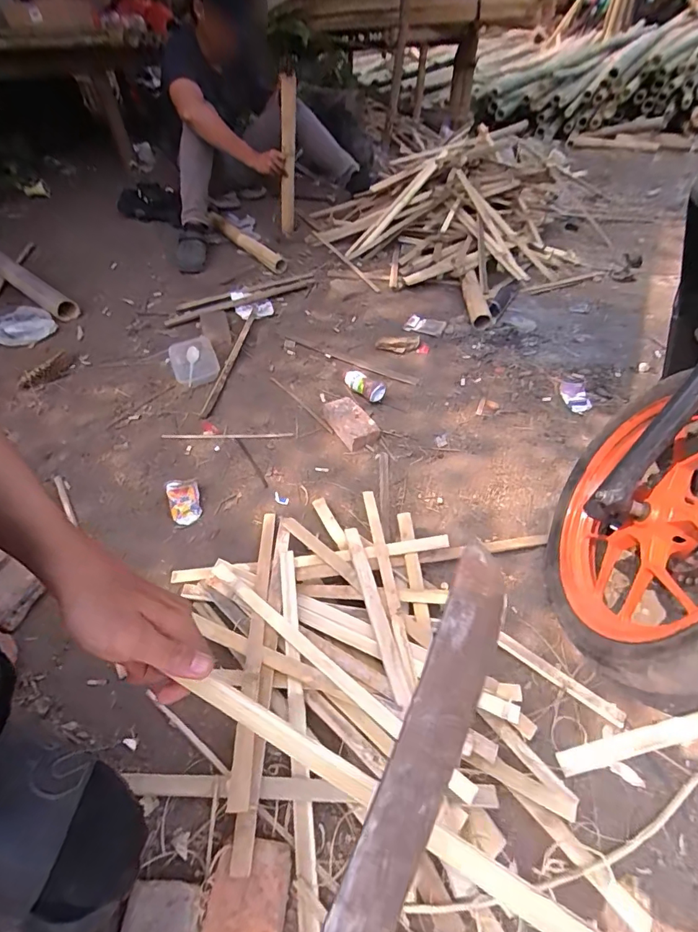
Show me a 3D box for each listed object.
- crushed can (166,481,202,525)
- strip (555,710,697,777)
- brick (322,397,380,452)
[{"bbox_3d":[-0.348,0.078,0.957,0.064,0.052,0.084,-12,48,-12],"label":"crushed can"},{"bbox_3d":[0.555,0.371,0.676,0.524,0.007,0.033,-9,47,-9],"label":"strip"},{"bbox_3d":[0.001,-0.108,1.124,0.081,0.043,0.168,-24,51,-22],"label":"brick"}]

